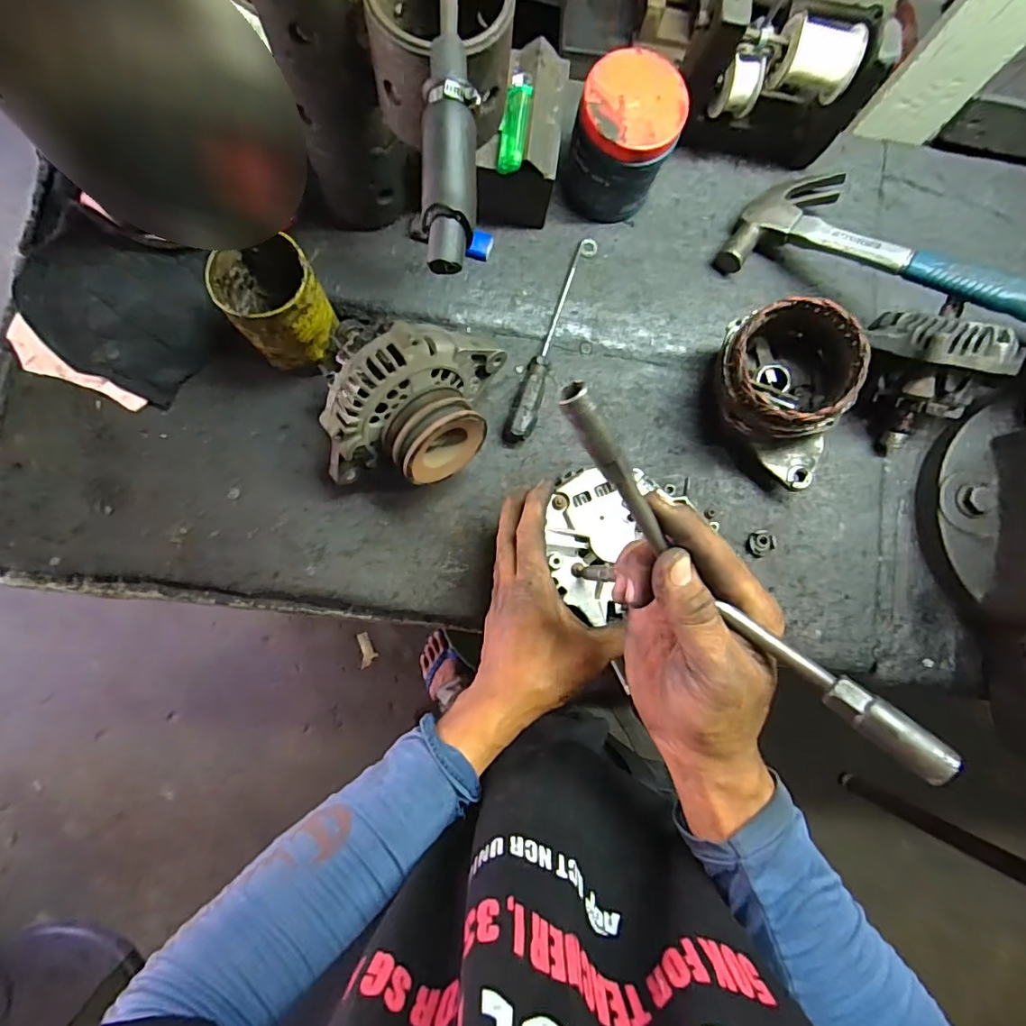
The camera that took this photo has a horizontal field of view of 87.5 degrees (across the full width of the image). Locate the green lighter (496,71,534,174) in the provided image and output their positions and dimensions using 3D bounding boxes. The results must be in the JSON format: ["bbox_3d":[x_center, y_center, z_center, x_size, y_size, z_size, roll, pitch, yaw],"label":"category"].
[{"bbox_3d":[0.002,-0.333,0.458,0.022,0.017,0.081,9,83,-5],"label":"green lighter"}]

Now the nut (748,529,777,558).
[{"bbox_3d":[0.245,0.030,0.528,0.026,0.011,0.024,1,84,-6],"label":"nut"}]

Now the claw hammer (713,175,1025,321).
[{"bbox_3d":[0.371,-0.226,0.490,0.330,0.026,0.125,34,80,24],"label":"claw hammer"}]

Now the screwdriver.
[{"bbox_3d":[0.036,-0.167,0.528,0.026,0.027,0.218,20,82,-4],"label":"screwdriver"}]

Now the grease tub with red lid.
[{"bbox_3d":[0.102,-0.347,0.504,0.088,0.102,0.091,1,84,-6],"label":"grease tub with red lid"}]

